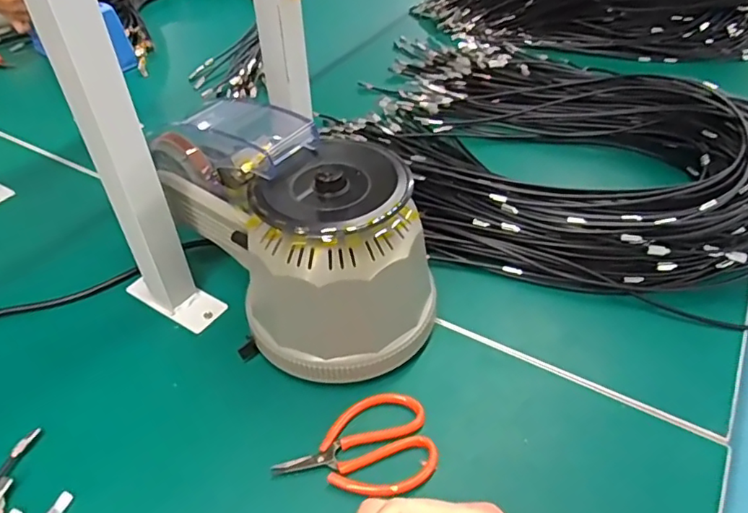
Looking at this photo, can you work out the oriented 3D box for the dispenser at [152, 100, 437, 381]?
[{"bbox_3d":[-0.072,-0.027,0.475,0.136,0.147,0.262,-28,50,-25],"label":"dispenser"}]

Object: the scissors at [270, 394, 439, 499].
[{"bbox_3d":[-0.013,0.140,0.403,0.112,0.017,0.070,-8,44,-7],"label":"scissors"}]

